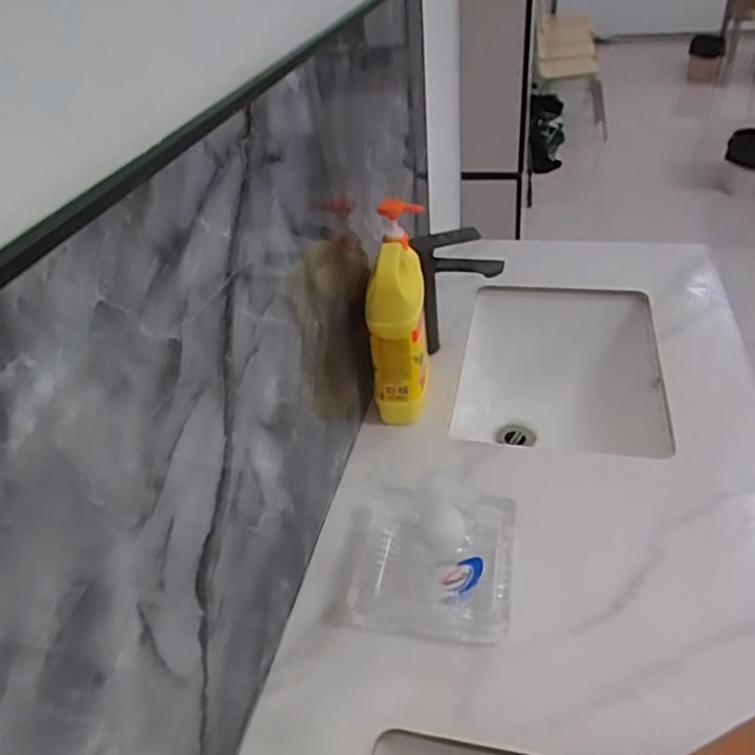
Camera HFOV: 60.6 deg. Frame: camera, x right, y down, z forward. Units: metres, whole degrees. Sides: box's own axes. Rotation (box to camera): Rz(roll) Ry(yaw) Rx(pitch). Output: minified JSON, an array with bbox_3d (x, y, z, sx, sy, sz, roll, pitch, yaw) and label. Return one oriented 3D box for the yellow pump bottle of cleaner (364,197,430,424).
[{"bbox_3d":[0.031,-0.079,0.823,0.067,0.230,0.146,2,38,10],"label":"yellow pump bottle of cleaner"}]

